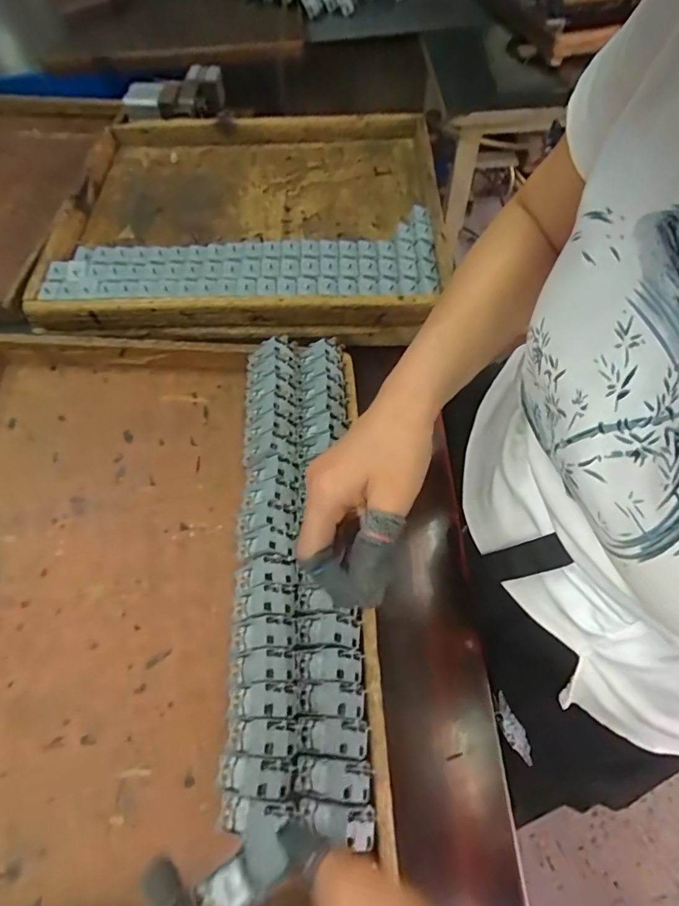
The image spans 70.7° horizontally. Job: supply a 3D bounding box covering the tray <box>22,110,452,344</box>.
[{"bbox_3d":[-0.116,-0.343,0.665,0.489,0.056,0.430,-2,60,1],"label":"tray"}]

